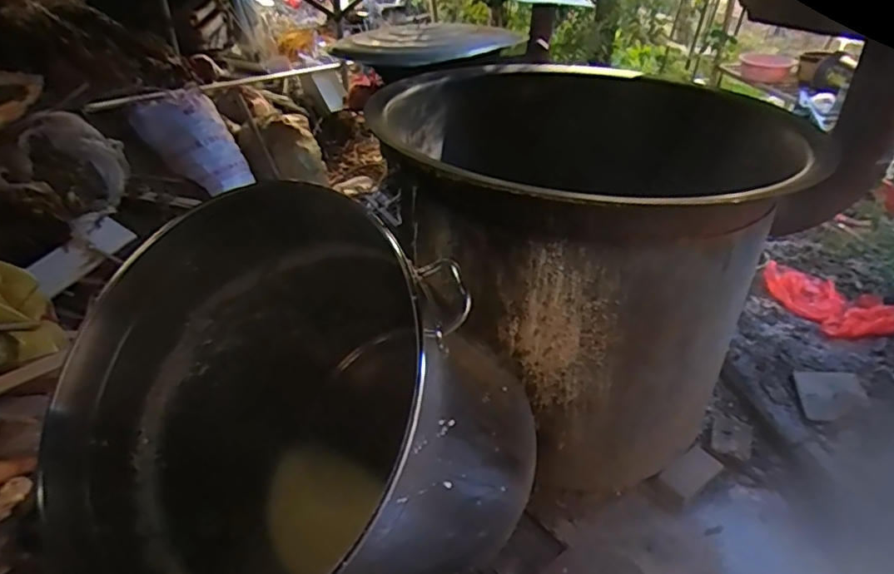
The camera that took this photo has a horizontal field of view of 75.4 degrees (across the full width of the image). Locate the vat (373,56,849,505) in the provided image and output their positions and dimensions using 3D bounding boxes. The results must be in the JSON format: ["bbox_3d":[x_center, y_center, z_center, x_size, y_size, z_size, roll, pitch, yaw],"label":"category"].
[{"bbox_3d":[0.288,-0.071,1.783,0.927,0.903,1.080,-14,35,-21],"label":"vat"}]

